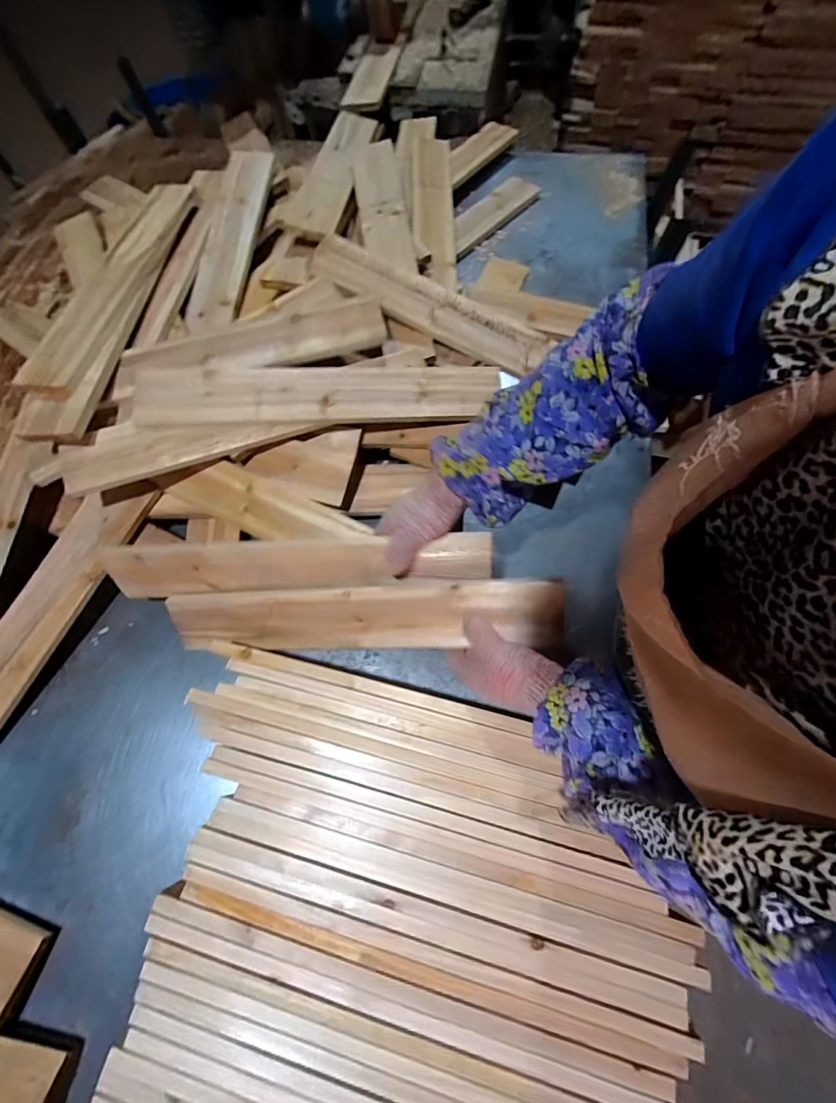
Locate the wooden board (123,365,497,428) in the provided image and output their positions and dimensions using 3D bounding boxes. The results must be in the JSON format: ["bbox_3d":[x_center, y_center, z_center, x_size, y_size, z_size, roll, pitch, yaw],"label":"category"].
[{"bbox_3d":[-0.133,-0.223,0.585,0.490,0.014,0.085,-4,76,-8],"label":"wooden board"}]

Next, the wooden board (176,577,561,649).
[{"bbox_3d":[-0.078,0.081,0.514,0.478,0.028,0.084,-4,111,13],"label":"wooden board"}]

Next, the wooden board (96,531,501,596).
[{"bbox_3d":[-0.156,0.015,0.509,0.479,0.074,0.015,-4,31,9],"label":"wooden board"}]

